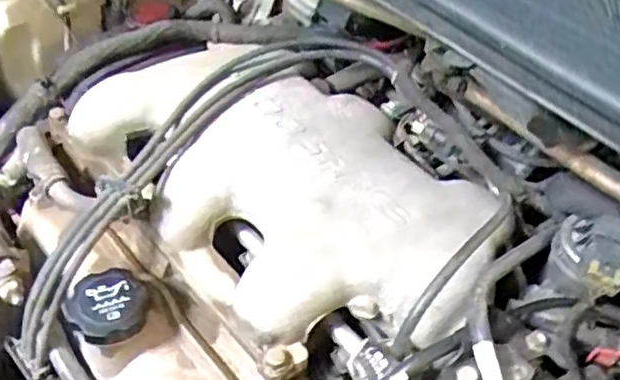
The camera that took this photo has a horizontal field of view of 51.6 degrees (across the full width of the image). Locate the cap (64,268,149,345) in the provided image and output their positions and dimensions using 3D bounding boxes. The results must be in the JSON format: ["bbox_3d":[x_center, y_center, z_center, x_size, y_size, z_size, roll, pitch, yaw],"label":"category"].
[{"bbox_3d":[-0.145,0.083,0.460,0.055,0.017,0.050,3,48,-3],"label":"cap"}]

